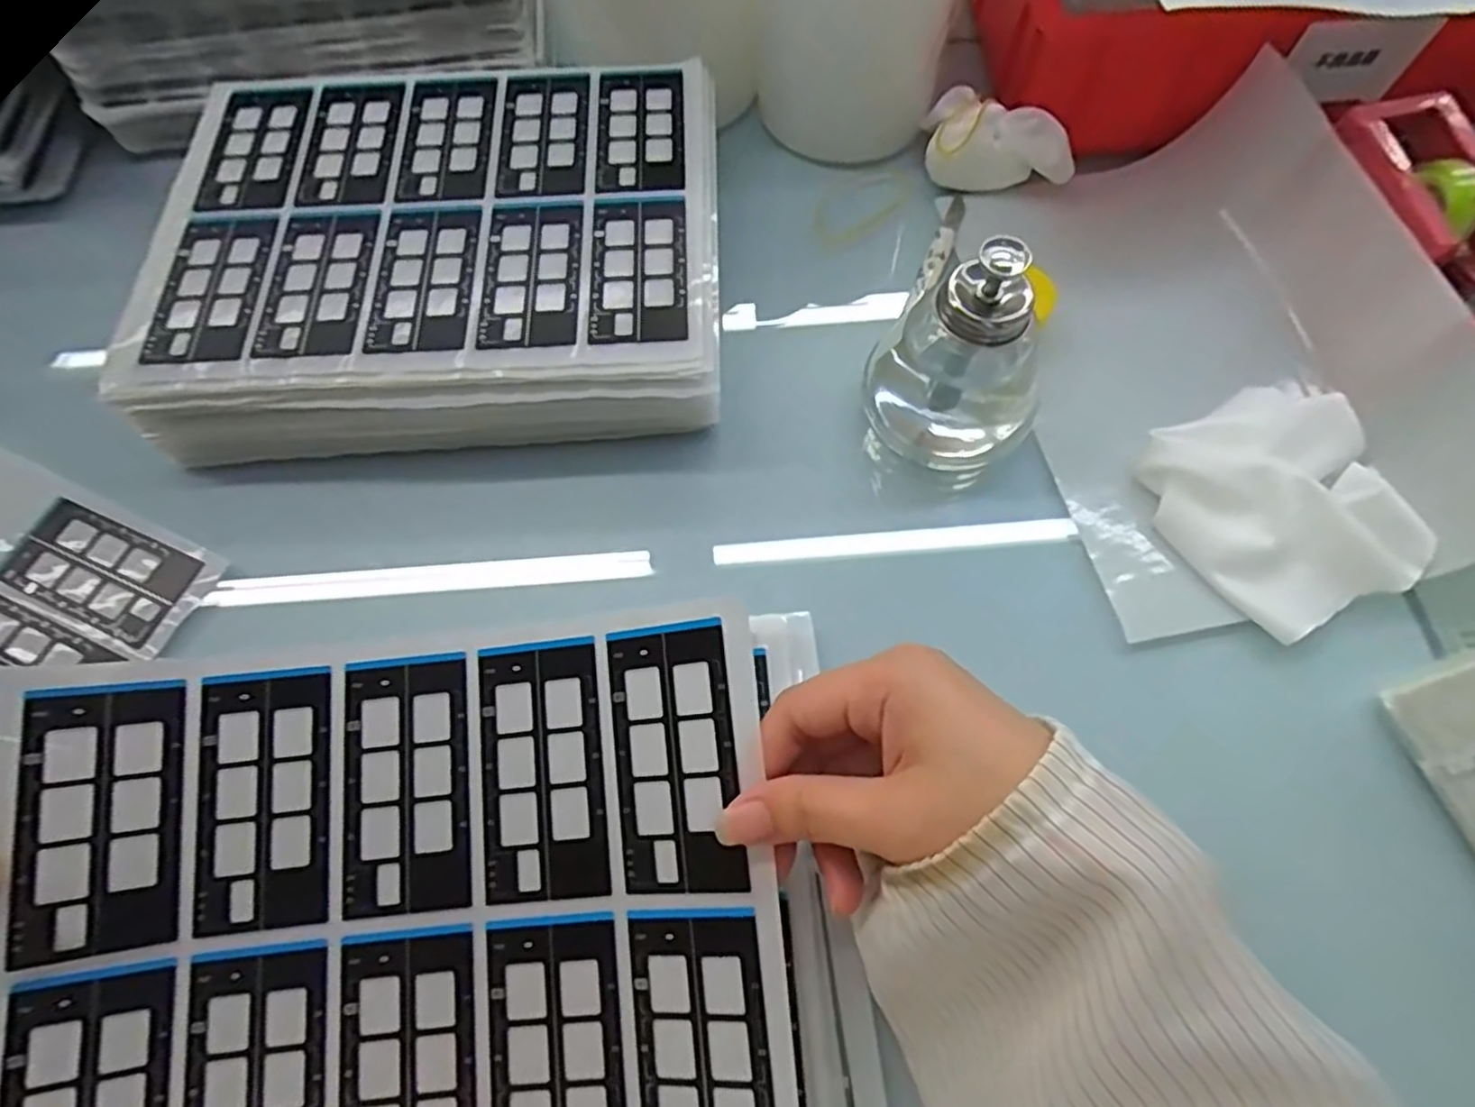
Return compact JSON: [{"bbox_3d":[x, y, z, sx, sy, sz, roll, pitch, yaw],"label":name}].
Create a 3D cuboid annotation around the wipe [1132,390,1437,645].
[{"bbox_3d":[0.246,-0.023,0.327,0.095,0.023,0.104,-23,69,-8],"label":"wipe"}]

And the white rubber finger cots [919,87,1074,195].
[{"bbox_3d":[0.149,-0.236,0.412,0.081,0.035,0.045,8,68,4],"label":"white rubber finger cots"}]

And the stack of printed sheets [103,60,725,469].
[{"bbox_3d":[-0.155,-0.161,0.385,0.288,0.050,0.225,-2,68,0],"label":"stack of printed sheets"}]

